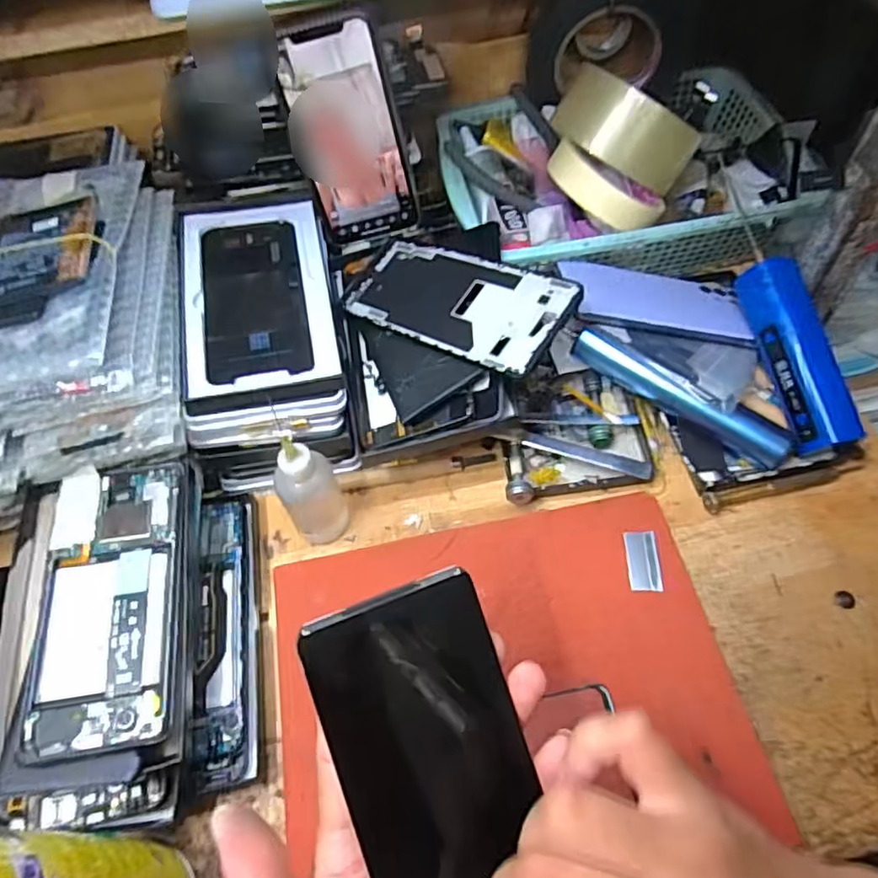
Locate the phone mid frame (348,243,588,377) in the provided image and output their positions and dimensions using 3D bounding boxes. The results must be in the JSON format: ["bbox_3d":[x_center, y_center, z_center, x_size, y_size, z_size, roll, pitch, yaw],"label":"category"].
[{"bbox_3d":[0.008,-0.092,0.420,0.165,0.004,0.070,26,74,33],"label":"phone mid frame"}]

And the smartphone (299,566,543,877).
[{"bbox_3d":[0.004,0.132,0.238,0.068,0.005,0.151,-18,86,-16],"label":"smartphone"}]

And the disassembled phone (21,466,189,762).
[{"bbox_3d":[-0.180,0.085,0.345,0.073,0.012,0.155,-9,58,-1],"label":"disassembled phone"}]

